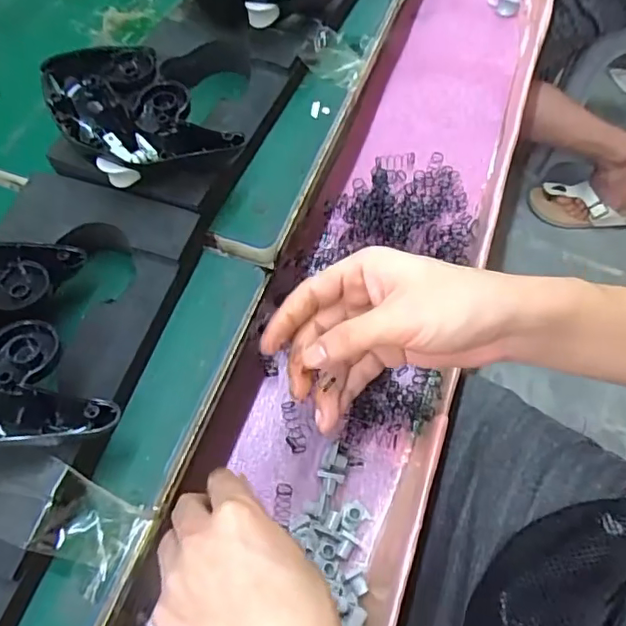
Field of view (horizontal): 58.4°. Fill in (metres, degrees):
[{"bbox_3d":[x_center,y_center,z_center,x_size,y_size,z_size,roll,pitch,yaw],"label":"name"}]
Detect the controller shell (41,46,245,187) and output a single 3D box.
[{"bbox_3d":[-0.129,-0.138,0.388,0.129,0.034,0.086,39,63,18],"label":"controller shell"}]

